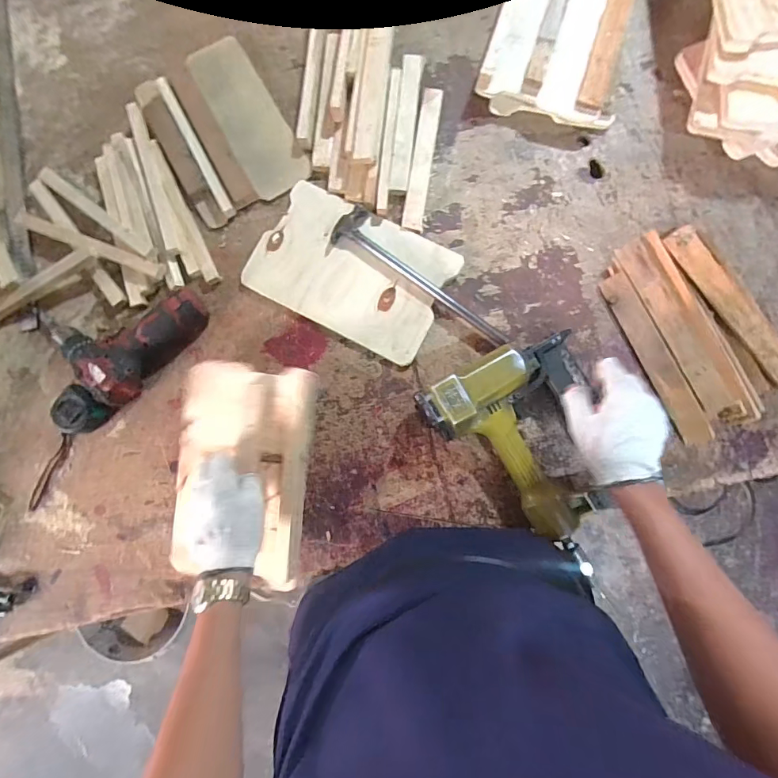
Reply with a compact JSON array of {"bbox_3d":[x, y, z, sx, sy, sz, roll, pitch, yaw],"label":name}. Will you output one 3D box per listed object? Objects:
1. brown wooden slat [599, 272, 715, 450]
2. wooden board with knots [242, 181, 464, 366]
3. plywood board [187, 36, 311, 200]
[{"bbox_3d":[0.372,-0.044,0.621,0.040,0.009,0.255,-30,80,34],"label":"brown wooden slat"},{"bbox_3d":[-0.054,-0.174,0.658,0.274,0.012,0.180,27,88,4],"label":"wooden board with knots"},{"bbox_3d":[-0.220,-0.427,0.699,0.091,0.011,0.279,-30,82,-2],"label":"plywood board"}]

